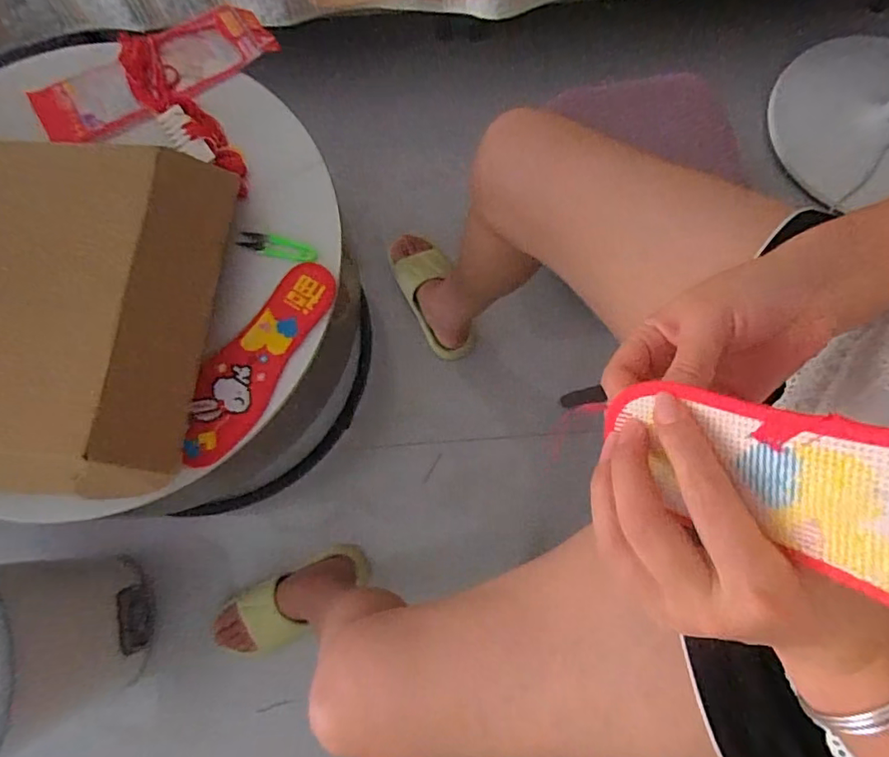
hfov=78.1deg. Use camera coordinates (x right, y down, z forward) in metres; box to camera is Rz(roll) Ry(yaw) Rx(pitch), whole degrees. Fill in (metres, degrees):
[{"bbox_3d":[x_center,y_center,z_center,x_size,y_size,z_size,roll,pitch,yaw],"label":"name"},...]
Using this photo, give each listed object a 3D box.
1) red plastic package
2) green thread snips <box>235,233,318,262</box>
[{"bbox_3d":[-0.350,-0.373,0.669,0.283,0.022,0.102,-33,80,-11],"label":"red plastic package"},{"bbox_3d":[-0.190,-0.150,0.623,0.091,0.008,0.024,15,79,4],"label":"green thread snips"}]

